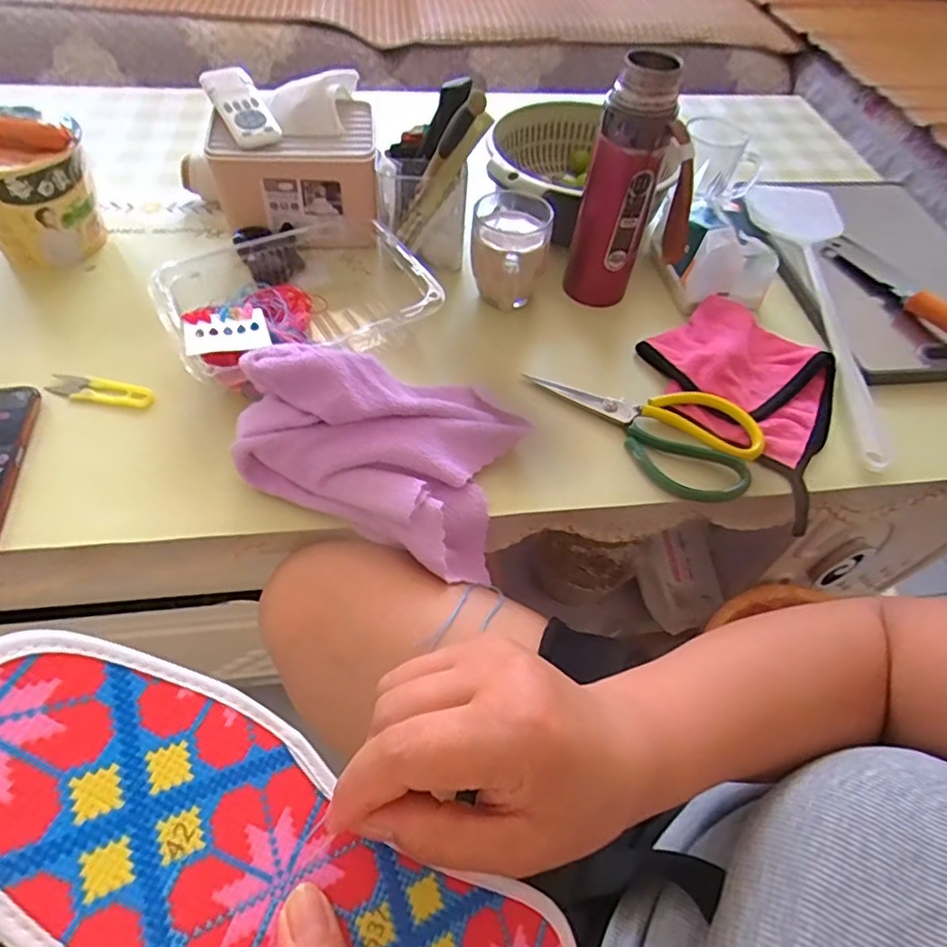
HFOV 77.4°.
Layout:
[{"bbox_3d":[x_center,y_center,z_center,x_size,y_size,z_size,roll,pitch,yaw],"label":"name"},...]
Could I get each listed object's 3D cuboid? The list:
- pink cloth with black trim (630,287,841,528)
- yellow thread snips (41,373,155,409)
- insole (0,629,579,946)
[{"bbox_3d":[0.264,-0.082,0.550,0.163,0.026,0.204,-33,63,-26],"label":"pink cloth with black trim"},{"bbox_3d":[-0.326,-0.071,0.516,0.091,0.007,0.027,9,53,2],"label":"yellow thread snips"},{"bbox_3d":[-0.060,0.141,0.203,0.246,0.017,0.079,40,52,-16],"label":"insole"}]

